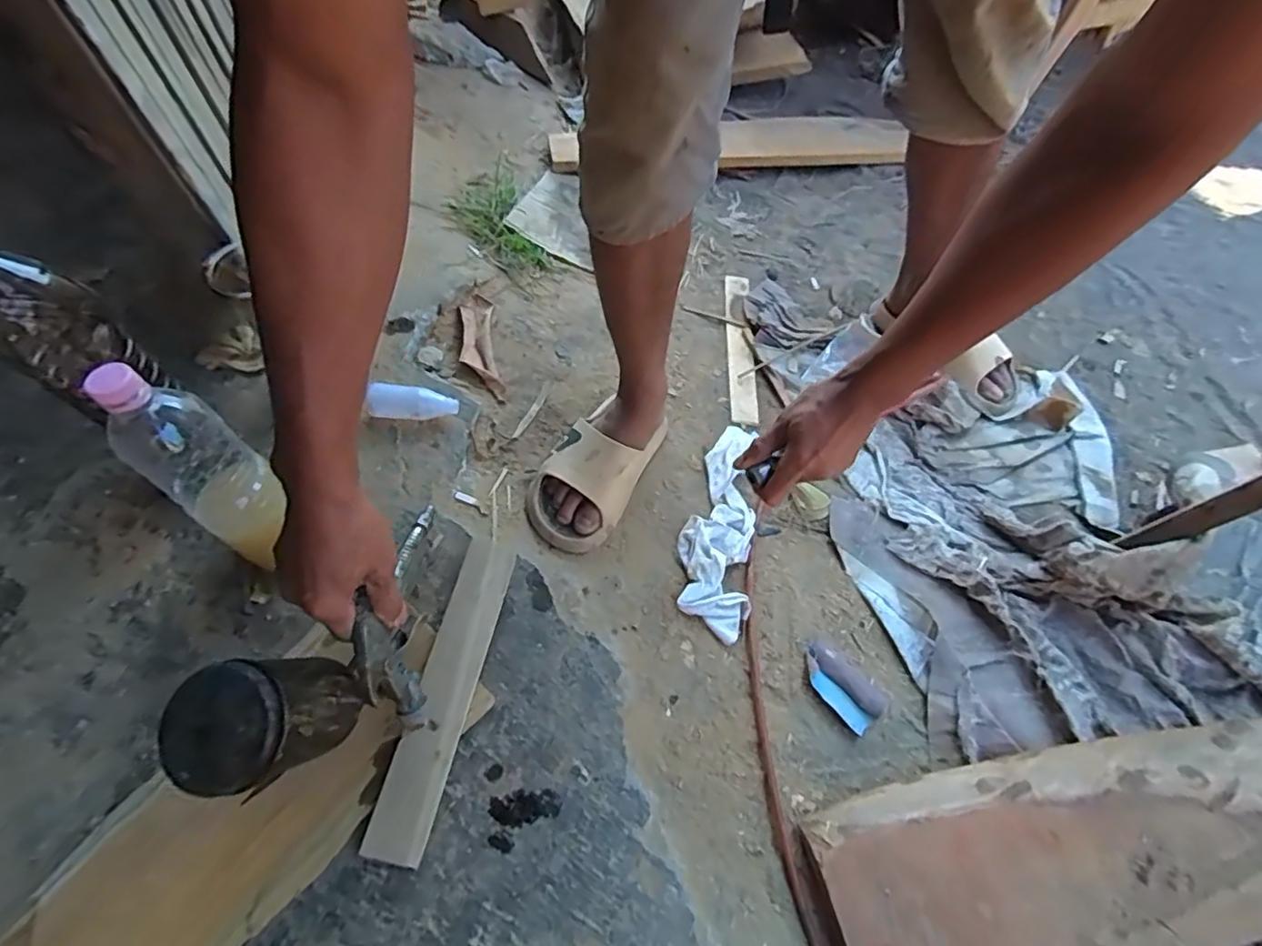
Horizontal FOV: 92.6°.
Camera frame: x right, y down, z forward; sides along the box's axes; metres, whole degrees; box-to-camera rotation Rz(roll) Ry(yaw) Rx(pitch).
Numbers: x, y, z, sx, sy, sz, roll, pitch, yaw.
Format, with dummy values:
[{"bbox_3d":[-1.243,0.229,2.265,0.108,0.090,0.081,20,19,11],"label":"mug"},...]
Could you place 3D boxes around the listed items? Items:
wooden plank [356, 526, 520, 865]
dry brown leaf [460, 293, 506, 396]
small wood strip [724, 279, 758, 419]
[{"bbox_3d":[-0.171,0.198,0.568,0.049,0.028,0.283,10,58,5],"label":"wooden plank"},{"bbox_3d":[-0.218,-0.187,0.866,0.049,0.018,0.182,-10,59,-8],"label":"dry brown leaf"},{"bbox_3d":[0.177,-0.211,0.974,0.041,0.005,0.313,3,58,1],"label":"small wood strip"}]

